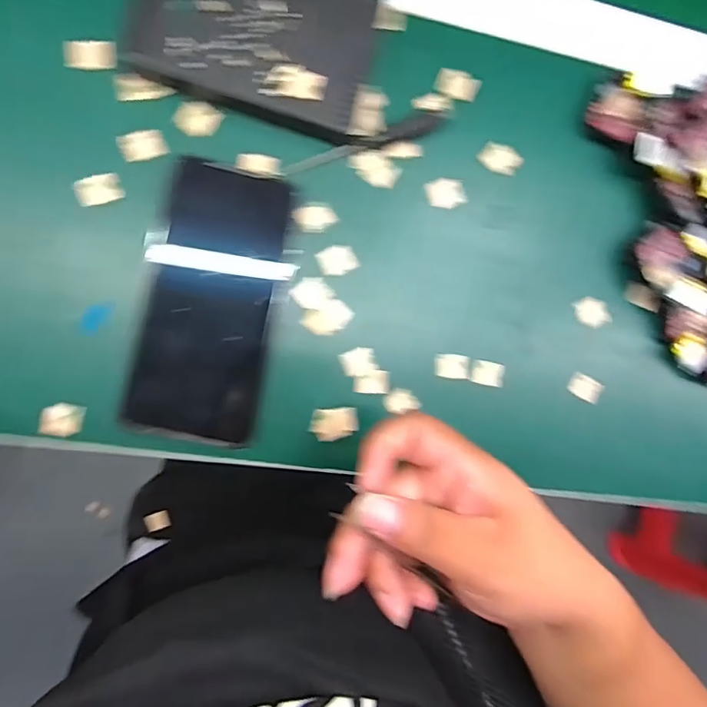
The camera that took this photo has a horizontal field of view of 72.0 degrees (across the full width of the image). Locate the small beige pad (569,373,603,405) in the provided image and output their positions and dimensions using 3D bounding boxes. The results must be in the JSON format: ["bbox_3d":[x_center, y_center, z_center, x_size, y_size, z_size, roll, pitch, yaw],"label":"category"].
[{"bbox_3d":[0.163,0.024,0.341,0.022,0.007,0.015,29,88,-9],"label":"small beige pad"}]

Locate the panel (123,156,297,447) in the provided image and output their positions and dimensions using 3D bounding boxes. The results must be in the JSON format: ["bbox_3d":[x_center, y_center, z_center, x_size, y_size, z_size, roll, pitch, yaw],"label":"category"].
[{"bbox_3d":[-0.083,-0.028,0.292,0.072,0.016,0.158,12,91,-9],"label":"panel"}]

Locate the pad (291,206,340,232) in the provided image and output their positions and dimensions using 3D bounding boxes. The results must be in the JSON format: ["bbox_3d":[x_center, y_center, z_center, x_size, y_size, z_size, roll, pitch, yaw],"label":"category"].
[{"bbox_3d":[-0.024,-0.085,0.307,0.028,0.004,0.016,5,92,-9],"label":"pad"}]

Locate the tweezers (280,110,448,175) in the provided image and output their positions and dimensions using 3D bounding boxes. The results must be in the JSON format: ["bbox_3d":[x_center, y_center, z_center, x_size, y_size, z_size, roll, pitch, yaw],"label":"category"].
[{"bbox_3d":[0.009,-0.133,0.307,0.112,0.005,0.012,-23,96,-7],"label":"tweezers"}]

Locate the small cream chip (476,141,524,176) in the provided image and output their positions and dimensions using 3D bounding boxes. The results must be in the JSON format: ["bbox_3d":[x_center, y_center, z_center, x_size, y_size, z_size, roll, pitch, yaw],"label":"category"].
[{"bbox_3d":[0.099,-0.131,0.324,0.029,0.004,0.017,14,91,-9],"label":"small cream chip"}]

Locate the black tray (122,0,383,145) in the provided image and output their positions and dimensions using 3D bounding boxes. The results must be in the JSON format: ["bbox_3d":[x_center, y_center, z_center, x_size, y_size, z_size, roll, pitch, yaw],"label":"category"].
[{"bbox_3d":[-0.055,-0.191,0.288,0.131,0.017,0.091,14,91,-9],"label":"black tray"}]

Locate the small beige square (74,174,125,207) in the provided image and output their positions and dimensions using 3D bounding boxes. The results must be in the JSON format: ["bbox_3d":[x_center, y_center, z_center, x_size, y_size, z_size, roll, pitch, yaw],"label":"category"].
[{"bbox_3d":[-0.149,-0.096,0.286,0.026,0.007,0.014,-18,96,-7],"label":"small beige square"}]

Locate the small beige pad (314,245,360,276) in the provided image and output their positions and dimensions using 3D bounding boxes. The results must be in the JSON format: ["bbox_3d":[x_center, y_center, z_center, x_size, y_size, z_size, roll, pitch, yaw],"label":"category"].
[{"bbox_3d":[-0.010,-0.059,0.309,0.024,0.004,0.018,-28,97,-6],"label":"small beige pad"}]

